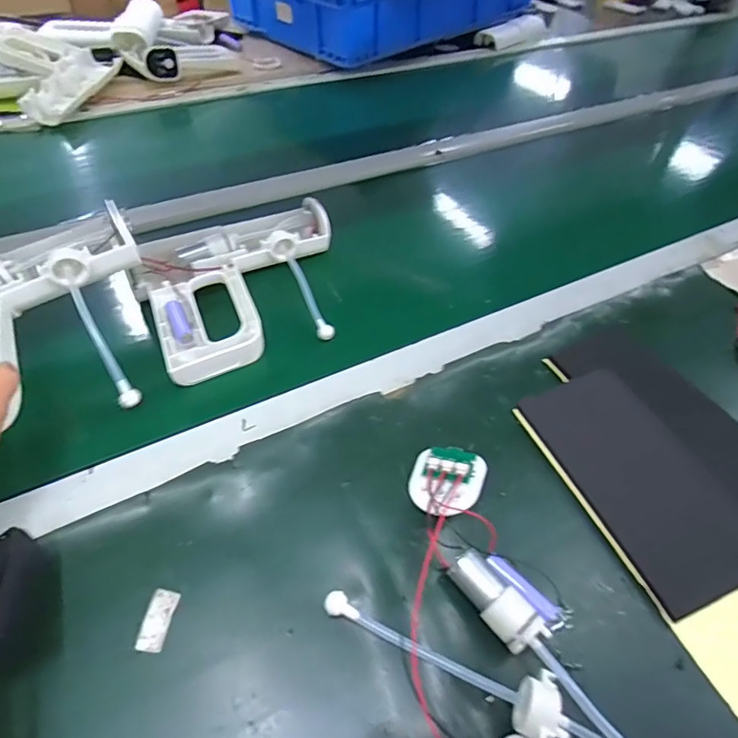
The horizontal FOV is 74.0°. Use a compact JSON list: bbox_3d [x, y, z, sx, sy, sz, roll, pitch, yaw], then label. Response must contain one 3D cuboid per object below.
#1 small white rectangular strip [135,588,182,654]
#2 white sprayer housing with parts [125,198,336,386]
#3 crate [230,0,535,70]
[{"bbox_3d":[-0.129,0.153,0.299,0.016,0.004,0.035,8,50,2],"label":"small white rectangular strip"},{"bbox_3d":[-0.125,-0.099,0.495,0.202,0.032,0.212,-21,55,-21],"label":"white sprayer housing with parts"},{"bbox_3d":[0.026,-0.823,1.061,0.529,0.146,0.409,-35,59,-28],"label":"crate"}]

